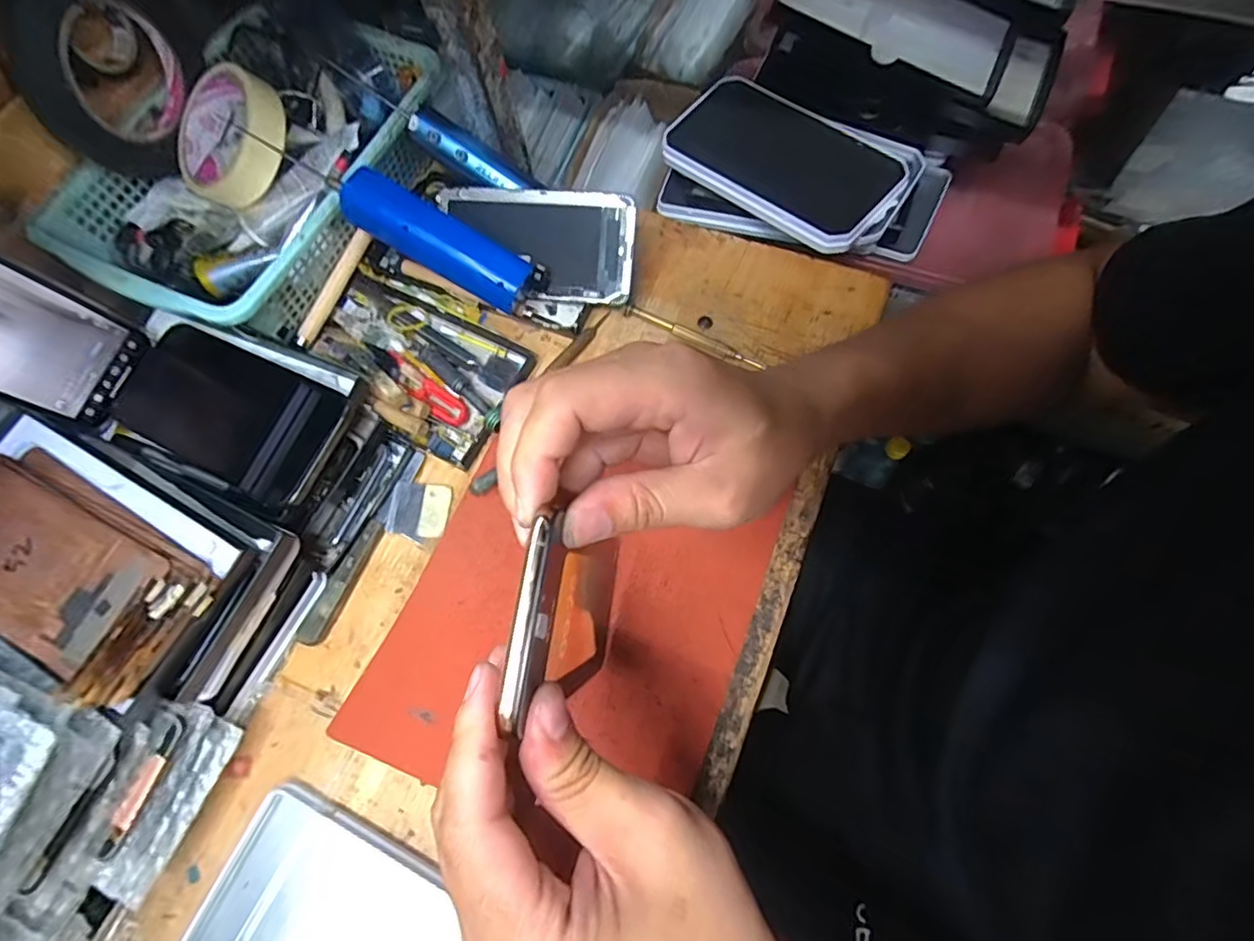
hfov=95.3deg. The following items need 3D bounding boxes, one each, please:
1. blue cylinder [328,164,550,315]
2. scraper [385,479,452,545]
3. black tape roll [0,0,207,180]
[{"bbox_3d":[-0.130,-0.158,0.402,0.143,0.033,0.036,27,71,-16],"label":"blue cylinder"},{"bbox_3d":[-0.142,0.027,0.389,0.040,0.004,0.039,5,70,5],"label":"scraper"},{"bbox_3d":[-0.351,-0.281,0.393,0.031,0.137,0.138,17,72,9],"label":"black tape roll"}]

